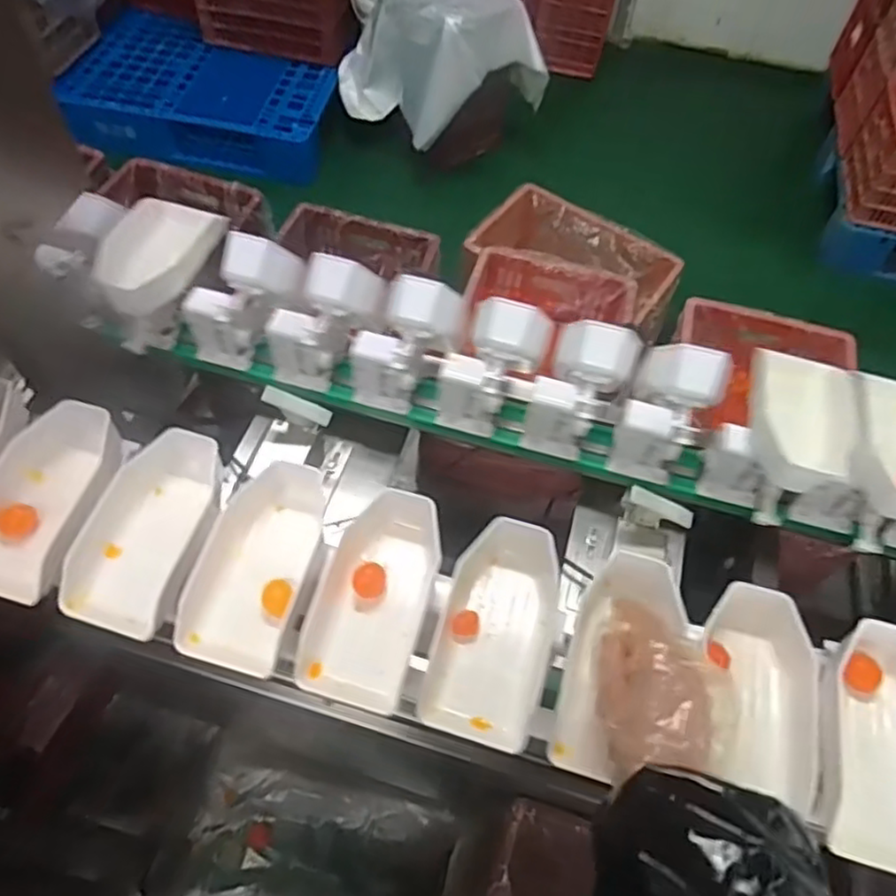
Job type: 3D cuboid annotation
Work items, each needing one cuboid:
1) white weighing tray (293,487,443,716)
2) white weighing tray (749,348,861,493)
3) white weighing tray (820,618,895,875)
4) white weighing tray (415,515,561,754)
[{"bbox_3d":[-0.058,0.115,0.566,0.089,0.048,0.178,14,58,7],"label":"white weighing tray"},{"bbox_3d":[0.359,-0.019,0.677,0.103,0.053,0.142,8,57,3],"label":"white weighing tray"},{"bbox_3d":[0.333,0.230,0.536,0.095,0.083,0.175,16,58,8],"label":"white weighing tray"},{"bbox_3d":[0.041,0.145,0.552,0.091,0.052,0.170,15,58,7],"label":"white weighing tray"}]

